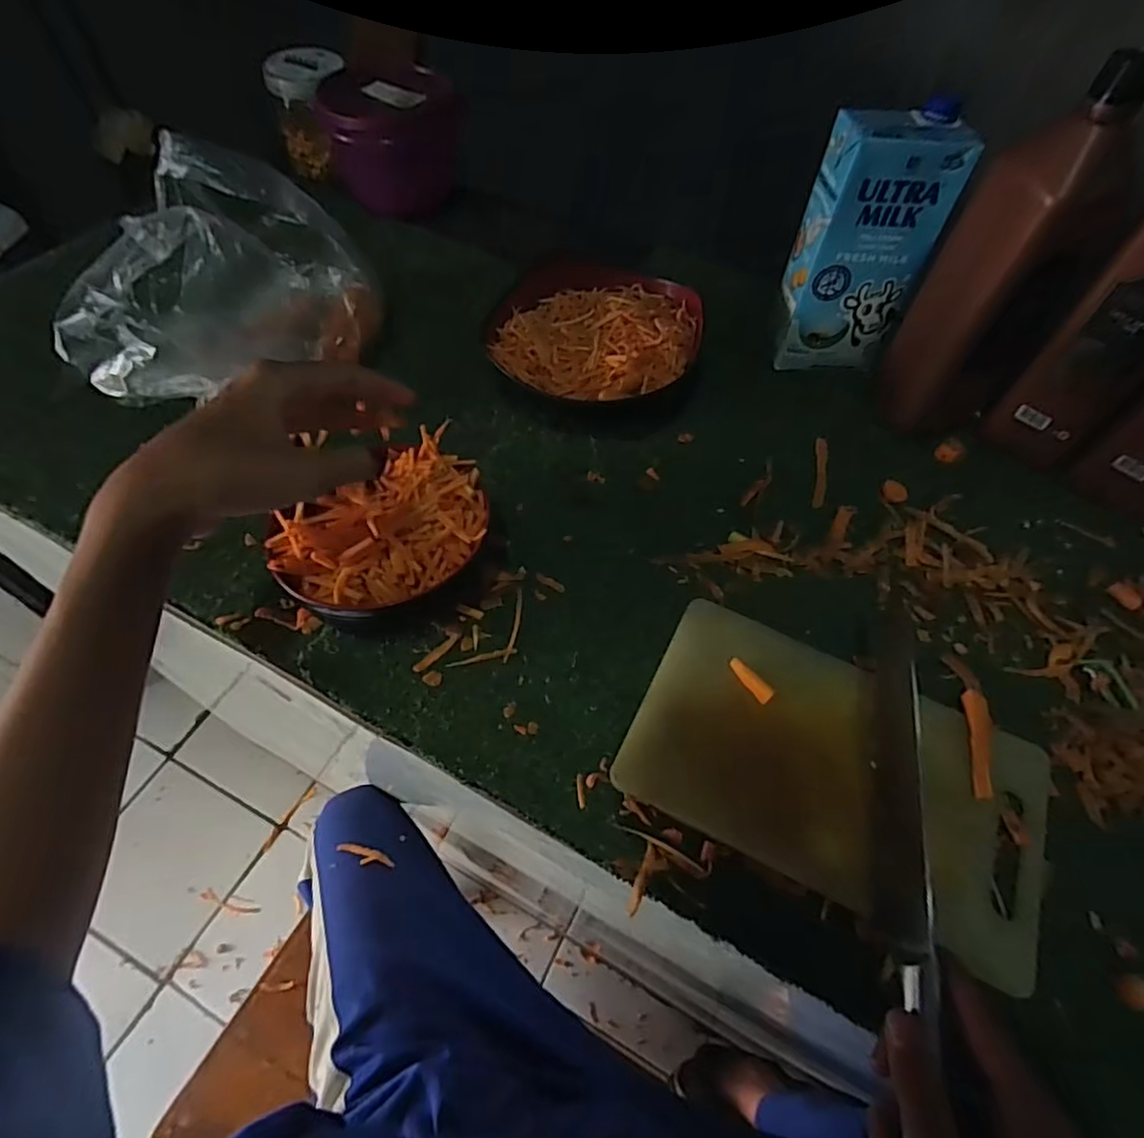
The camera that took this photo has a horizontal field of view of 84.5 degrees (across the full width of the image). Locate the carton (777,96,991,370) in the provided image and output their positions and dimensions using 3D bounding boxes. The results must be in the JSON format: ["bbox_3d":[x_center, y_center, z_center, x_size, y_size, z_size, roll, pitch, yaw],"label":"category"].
[{"bbox_3d":[0.246,-0.270,0.543,0.105,0.197,0.062,6,55,2],"label":"carton"}]

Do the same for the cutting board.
[{"bbox_3d":[0.165,0.120,0.388,0.246,0.016,0.148,23,58,13],"label":"cutting board"}]

